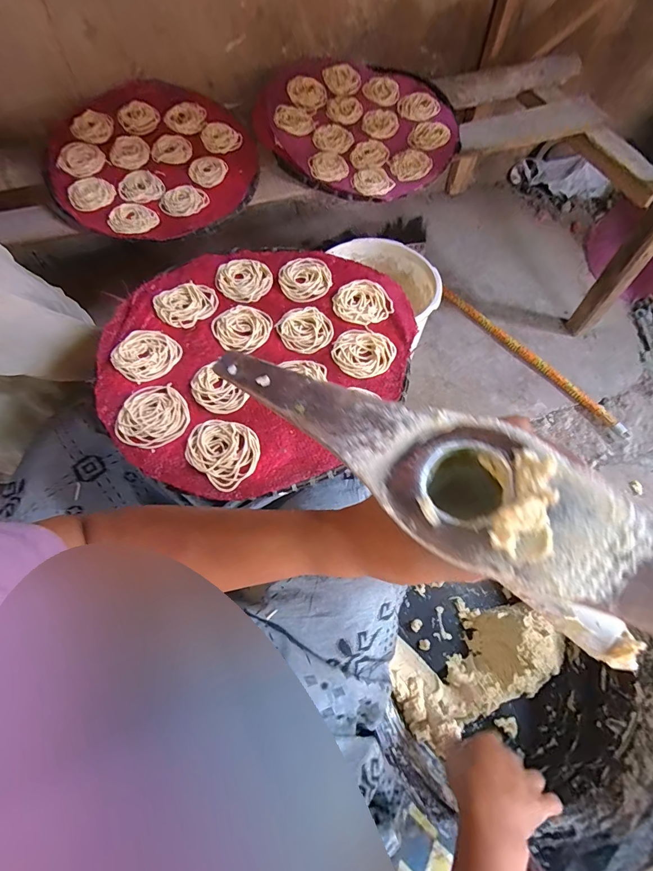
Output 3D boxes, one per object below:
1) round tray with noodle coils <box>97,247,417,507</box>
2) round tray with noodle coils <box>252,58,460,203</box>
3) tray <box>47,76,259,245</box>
[{"bbox_3d":[-0.081,-0.102,0.456,0.320,0.024,0.349,-1,61,2],"label":"round tray with noodle coils"},{"bbox_3d":[0.058,-0.597,0.766,0.357,0.051,0.398,-28,73,-11],"label":"round tray with noodle coils"},{"bbox_3d":[-0.293,-0.475,0.697,0.335,0.047,0.349,2,74,-7],"label":"tray"}]

